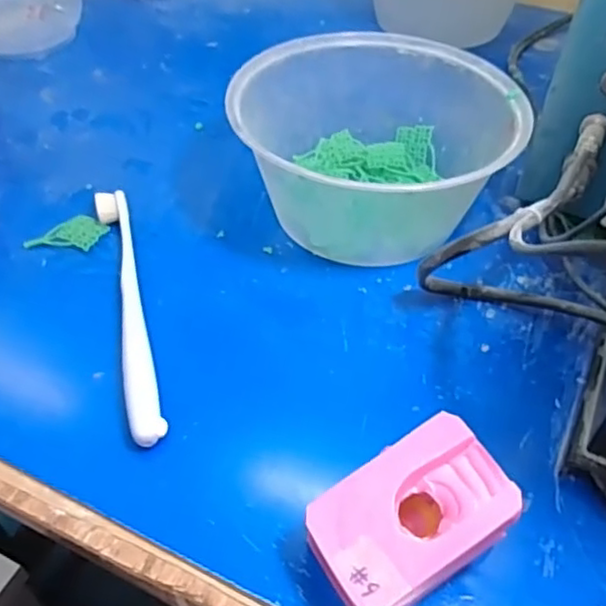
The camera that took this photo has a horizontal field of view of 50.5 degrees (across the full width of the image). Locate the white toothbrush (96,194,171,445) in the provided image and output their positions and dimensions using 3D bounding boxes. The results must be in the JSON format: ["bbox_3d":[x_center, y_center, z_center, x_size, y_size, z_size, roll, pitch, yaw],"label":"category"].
[{"bbox_3d":[-0.094,0.000,0.344,0.017,0.012,0.177,-12,49,-11],"label":"white toothbrush"}]

